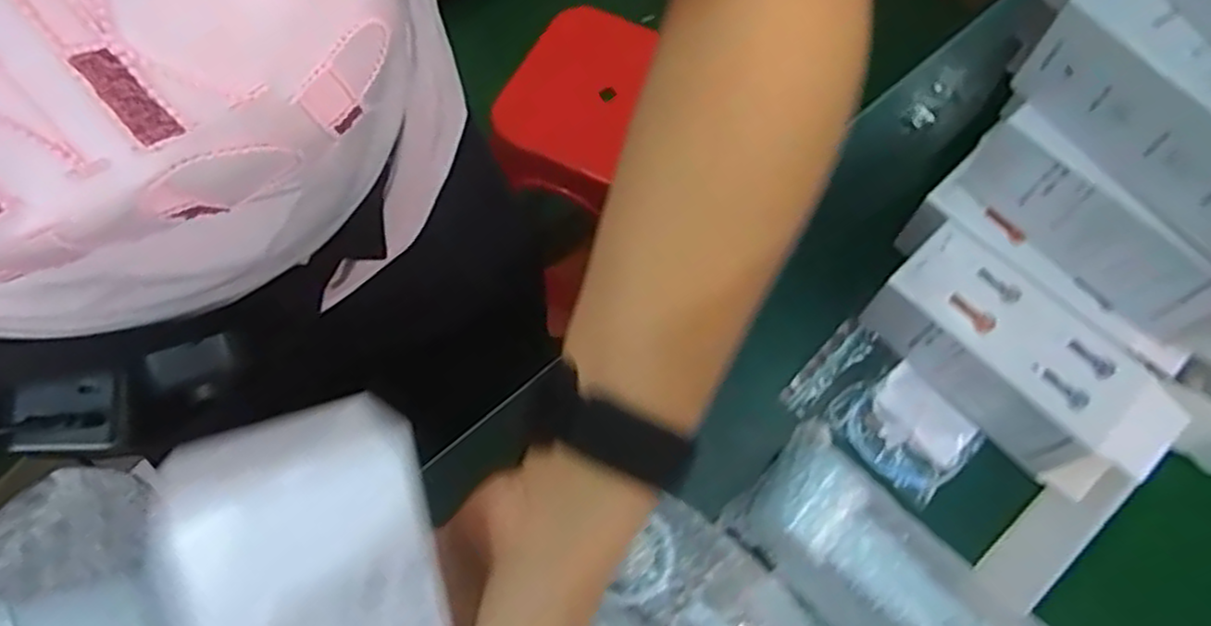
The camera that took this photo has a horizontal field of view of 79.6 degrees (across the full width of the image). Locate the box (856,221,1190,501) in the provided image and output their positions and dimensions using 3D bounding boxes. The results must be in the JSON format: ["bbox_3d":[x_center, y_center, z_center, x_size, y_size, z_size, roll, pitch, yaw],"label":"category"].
[{"bbox_3d":[0.279,0.032,0.502,0.072,0.071,0.185,-42,73,-16],"label":"box"}]

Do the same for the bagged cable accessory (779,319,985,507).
[{"bbox_3d":[0.201,0.071,0.524,0.123,0.015,0.083,41,73,15],"label":"bagged cable accessory"}]

